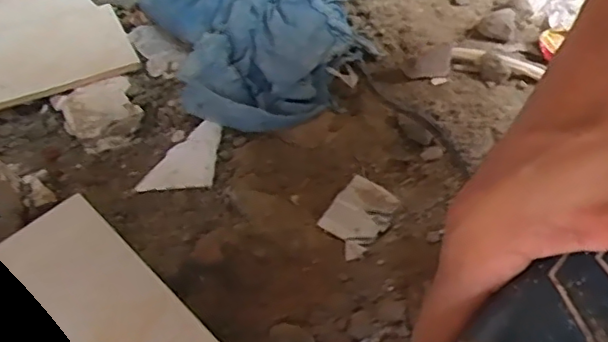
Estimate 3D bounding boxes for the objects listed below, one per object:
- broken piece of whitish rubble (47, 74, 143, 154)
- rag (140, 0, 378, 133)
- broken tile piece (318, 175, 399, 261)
[{"bbox_3d":[-0.169,-0.045,0.500,0.062,0.024,0.071,-23,51,-14],"label":"broken piece of whitish rubble"},{"bbox_3d":[-0.043,-0.153,0.561,0.196,0.069,0.279,-14,50,-7],"label":"rag"},{"bbox_3d":[0.039,0.029,0.435,0.043,0.004,0.060,30,58,27],"label":"broken tile piece"}]

